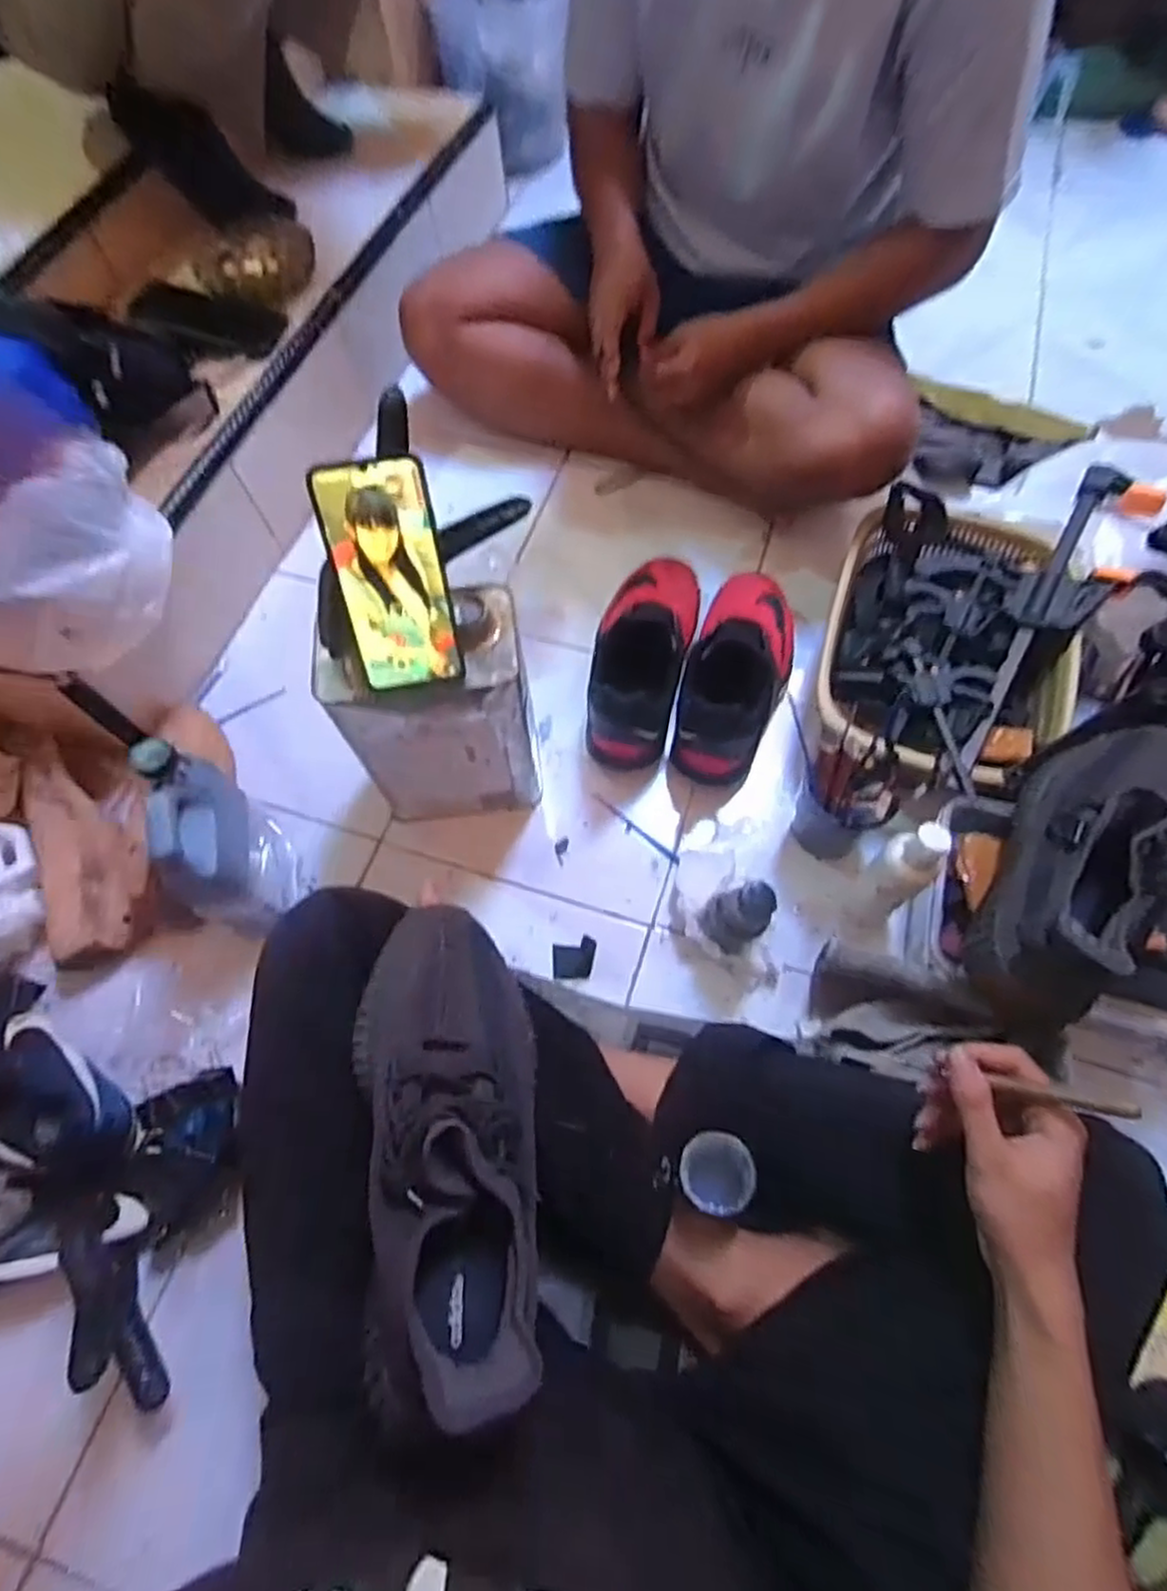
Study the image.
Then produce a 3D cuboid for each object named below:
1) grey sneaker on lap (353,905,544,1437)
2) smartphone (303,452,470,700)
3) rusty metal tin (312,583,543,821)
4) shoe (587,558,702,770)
[{"bbox_3d":[-0.085,0.205,0.447,0.107,0.090,0.270,-9,55,-3],"label":"grey sneaker on lap"},{"bbox_3d":[-0.139,-0.154,0.535,0.077,0.168,0.010,-11,33,-4],"label":"smartphone"},{"bbox_3d":[-0.134,-0.073,0.690,0.167,0.247,0.102,-8,65,-3],"label":"rusty metal tin"},{"bbox_3d":[0.068,-0.167,0.802,0.098,0.135,0.268,11,53,6],"label":"shoe"}]

